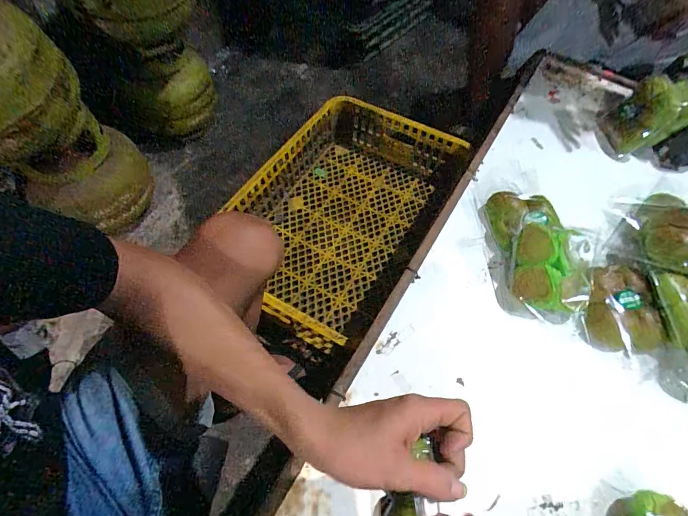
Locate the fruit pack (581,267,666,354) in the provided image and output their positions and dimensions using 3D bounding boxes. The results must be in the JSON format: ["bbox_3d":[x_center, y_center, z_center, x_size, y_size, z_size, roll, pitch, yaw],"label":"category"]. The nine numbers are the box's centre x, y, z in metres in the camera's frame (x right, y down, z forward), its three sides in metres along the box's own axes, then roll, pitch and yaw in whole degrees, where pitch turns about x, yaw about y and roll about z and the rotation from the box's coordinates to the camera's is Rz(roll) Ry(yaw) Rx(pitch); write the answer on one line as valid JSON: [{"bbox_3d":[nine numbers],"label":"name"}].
[{"bbox_3d":[0.396,0.068,0.514,0.103,0.043,0.128,1,60,-1],"label":"fruit pack"}]

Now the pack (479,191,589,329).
[{"bbox_3d":[0.291,-0.015,0.541,0.111,0.074,0.214,1,60,-1],"label":"pack"}]

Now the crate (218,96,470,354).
[{"bbox_3d":[-0.012,-0.123,0.871,0.377,0.182,0.615,30,62,15],"label":"crate"}]

